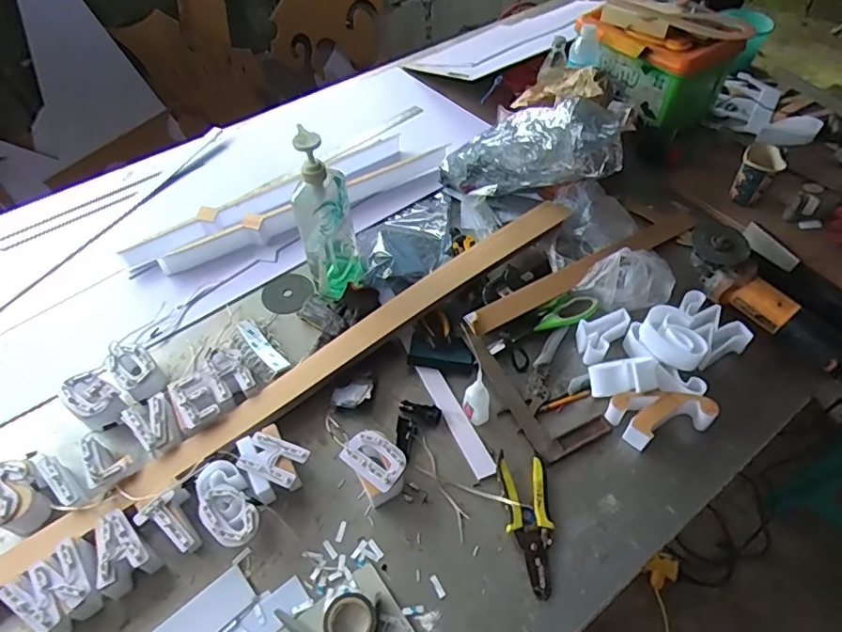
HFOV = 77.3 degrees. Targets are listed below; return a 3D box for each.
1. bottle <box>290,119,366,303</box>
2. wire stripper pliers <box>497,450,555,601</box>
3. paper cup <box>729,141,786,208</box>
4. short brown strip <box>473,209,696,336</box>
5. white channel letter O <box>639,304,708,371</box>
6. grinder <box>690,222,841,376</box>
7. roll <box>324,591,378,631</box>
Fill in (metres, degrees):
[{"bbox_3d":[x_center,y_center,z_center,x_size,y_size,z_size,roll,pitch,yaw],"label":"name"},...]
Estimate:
[{"bbox_3d":[-0.145,-0.139,0.814,0.088,0.281,0.079,-18,54,-11],"label":"bottle"},{"bbox_3d":[0.135,0.256,0.657,0.059,0.015,0.166,-3,53,0],"label":"wire stripper pliers"},{"bbox_3d":[0.616,-0.258,0.973,0.064,0.097,0.065,-1,53,1],"label":"paper cup"},{"bbox_3d":[0.288,-0.083,0.889,0.498,0.017,0.046,-26,75,-22],"label":"short brown strip"},{"bbox_3d":[0.362,0.030,0.755,0.091,0.041,0.064,31,60,23],"label":"white channel letter O"},{"bbox_3d":[0.532,-0.028,0.819,0.075,0.087,0.282,-32,58,-20],"label":"grinder"},{"bbox_3d":[-0.078,0.343,0.591,0.058,0.024,0.058,-1,53,1],"label":"roll"}]

